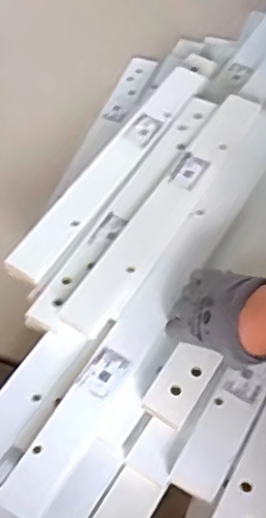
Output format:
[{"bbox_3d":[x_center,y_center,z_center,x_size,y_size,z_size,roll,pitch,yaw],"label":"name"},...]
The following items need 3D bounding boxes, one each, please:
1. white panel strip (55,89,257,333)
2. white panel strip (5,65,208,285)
[{"bbox_3d":[0.050,-0.069,0.800,0.059,0.027,0.400,28,62,22],"label":"white panel strip"},{"bbox_3d":[-0.025,-0.131,0.854,0.054,0.017,0.413,27,62,22],"label":"white panel strip"}]

